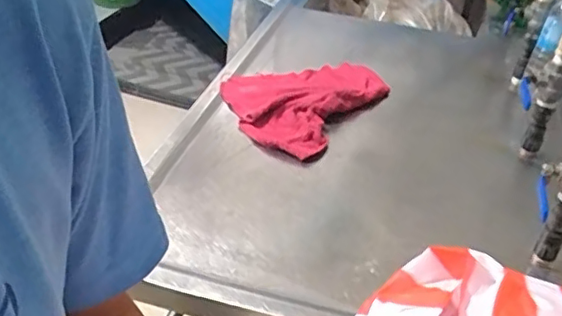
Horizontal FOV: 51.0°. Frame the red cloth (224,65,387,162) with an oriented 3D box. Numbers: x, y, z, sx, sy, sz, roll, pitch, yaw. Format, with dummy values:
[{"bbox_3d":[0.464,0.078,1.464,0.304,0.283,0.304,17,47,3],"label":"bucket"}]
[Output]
[{"bbox_3d":[0.032,-0.110,1.029,0.239,0.038,0.300,25,40,24],"label":"red cloth"}]

